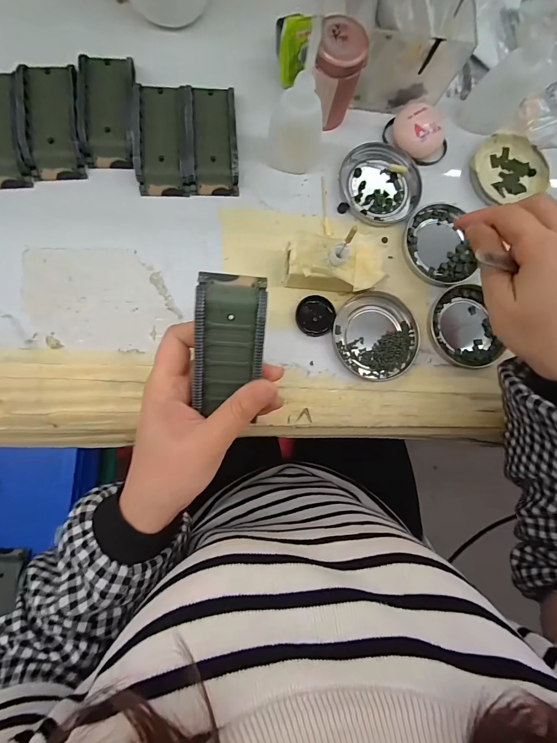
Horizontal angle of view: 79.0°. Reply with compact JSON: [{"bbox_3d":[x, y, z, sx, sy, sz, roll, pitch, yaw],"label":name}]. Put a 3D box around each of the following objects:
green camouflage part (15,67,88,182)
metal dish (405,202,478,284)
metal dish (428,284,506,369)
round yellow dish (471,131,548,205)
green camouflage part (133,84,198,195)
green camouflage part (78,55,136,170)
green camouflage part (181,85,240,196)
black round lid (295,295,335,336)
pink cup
[{"bbox_3d":[-0.191,-0.212,0.283,0.045,0.016,0.094,-5,86,-7],"label":"green camouflage part"},{"bbox_3d":[0.152,-0.121,0.323,0.069,0.010,0.078,-12,86,-7],"label":"metal dish"},{"bbox_3d":[0.171,-0.040,0.316,0.062,0.013,0.075,-20,88,-8],"label":"metal dish"},{"bbox_3d":[0.230,-0.206,0.340,0.078,0.014,0.066,-15,87,-7],"label":"round yellow dish"},{"bbox_3d":[-0.099,-0.204,0.295,0.049,0.016,0.095,-3,85,-7],"label":"green camouflage part"},{"bbox_3d":[-0.146,-0.225,0.291,0.044,0.015,0.095,-2,85,-7],"label":"green camouflage part"},{"bbox_3d":[-0.060,-0.207,0.300,0.044,0.016,0.095,-3,85,-7],"label":"green camouflage part"},{"bbox_3d":[0.033,-0.050,0.302,0.034,0.007,0.035,1,85,-6],"label":"black round lid"},{"bbox_3d":[0.048,-0.254,0.294,0.039,0.068,0.041,1,85,-6],"label":"pink cup"}]

